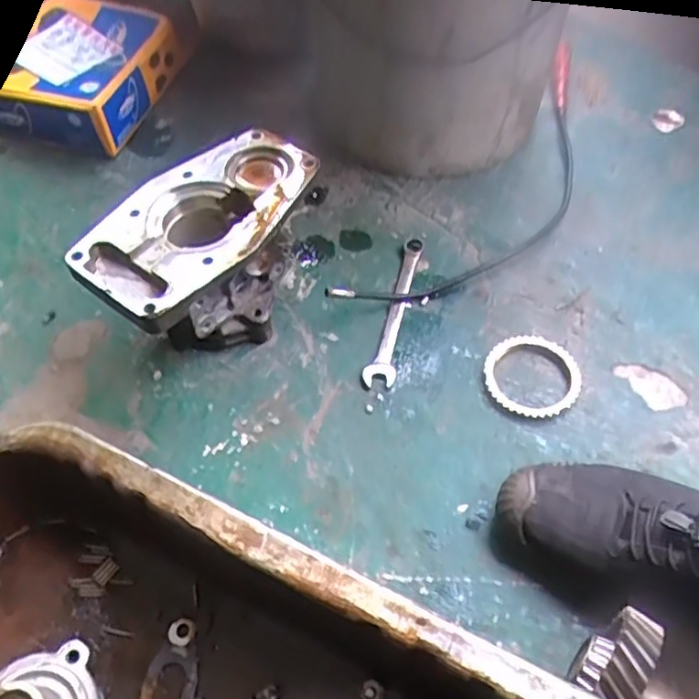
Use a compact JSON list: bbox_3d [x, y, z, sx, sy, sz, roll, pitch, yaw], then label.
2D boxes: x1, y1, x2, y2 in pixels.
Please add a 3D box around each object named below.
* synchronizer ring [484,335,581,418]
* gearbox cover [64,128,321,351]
[{"bbox_3d":[0.154,0.023,0.566,0.080,0.017,0.076,0,54,0],"label":"synchronizer ring"},{"bbox_3d":[-0.115,-0.071,0.568,0.106,0.129,0.196,29,59,20],"label":"gearbox cover"}]

